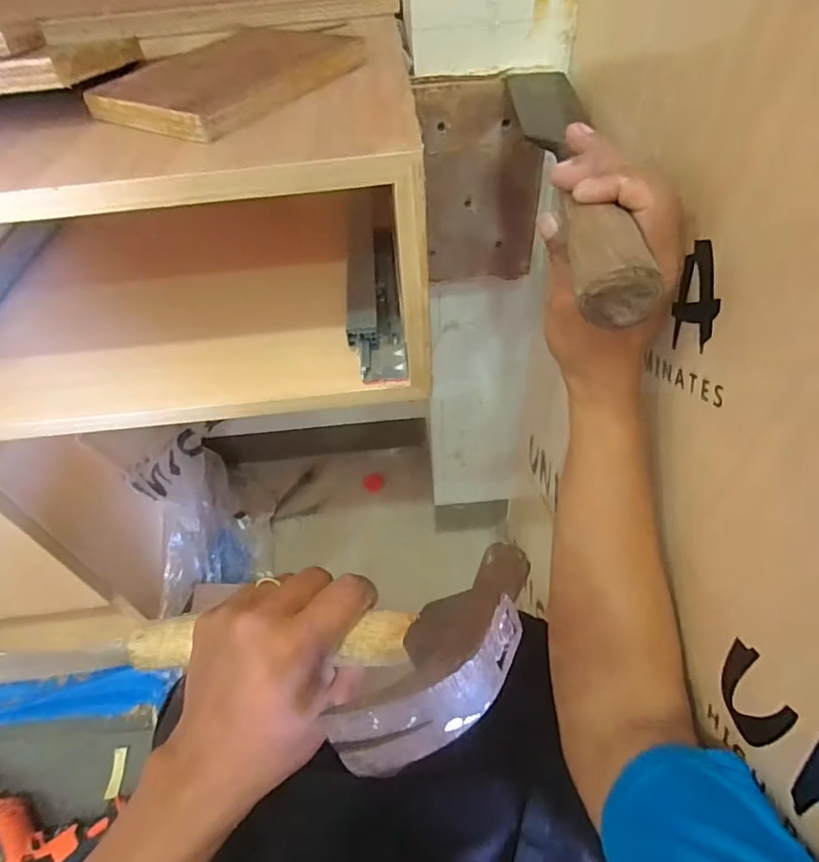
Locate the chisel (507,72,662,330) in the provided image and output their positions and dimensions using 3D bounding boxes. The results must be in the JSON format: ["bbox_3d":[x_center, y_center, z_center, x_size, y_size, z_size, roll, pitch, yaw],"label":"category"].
[{"bbox_3d":[0.103,-0.178,0.356,0.046,0.040,0.312,0,47,5],"label":"chisel"}]

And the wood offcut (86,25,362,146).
[{"bbox_3d":[-0.138,-0.291,0.426,0.133,0.019,0.205,24,56,22],"label":"wood offcut"}]

